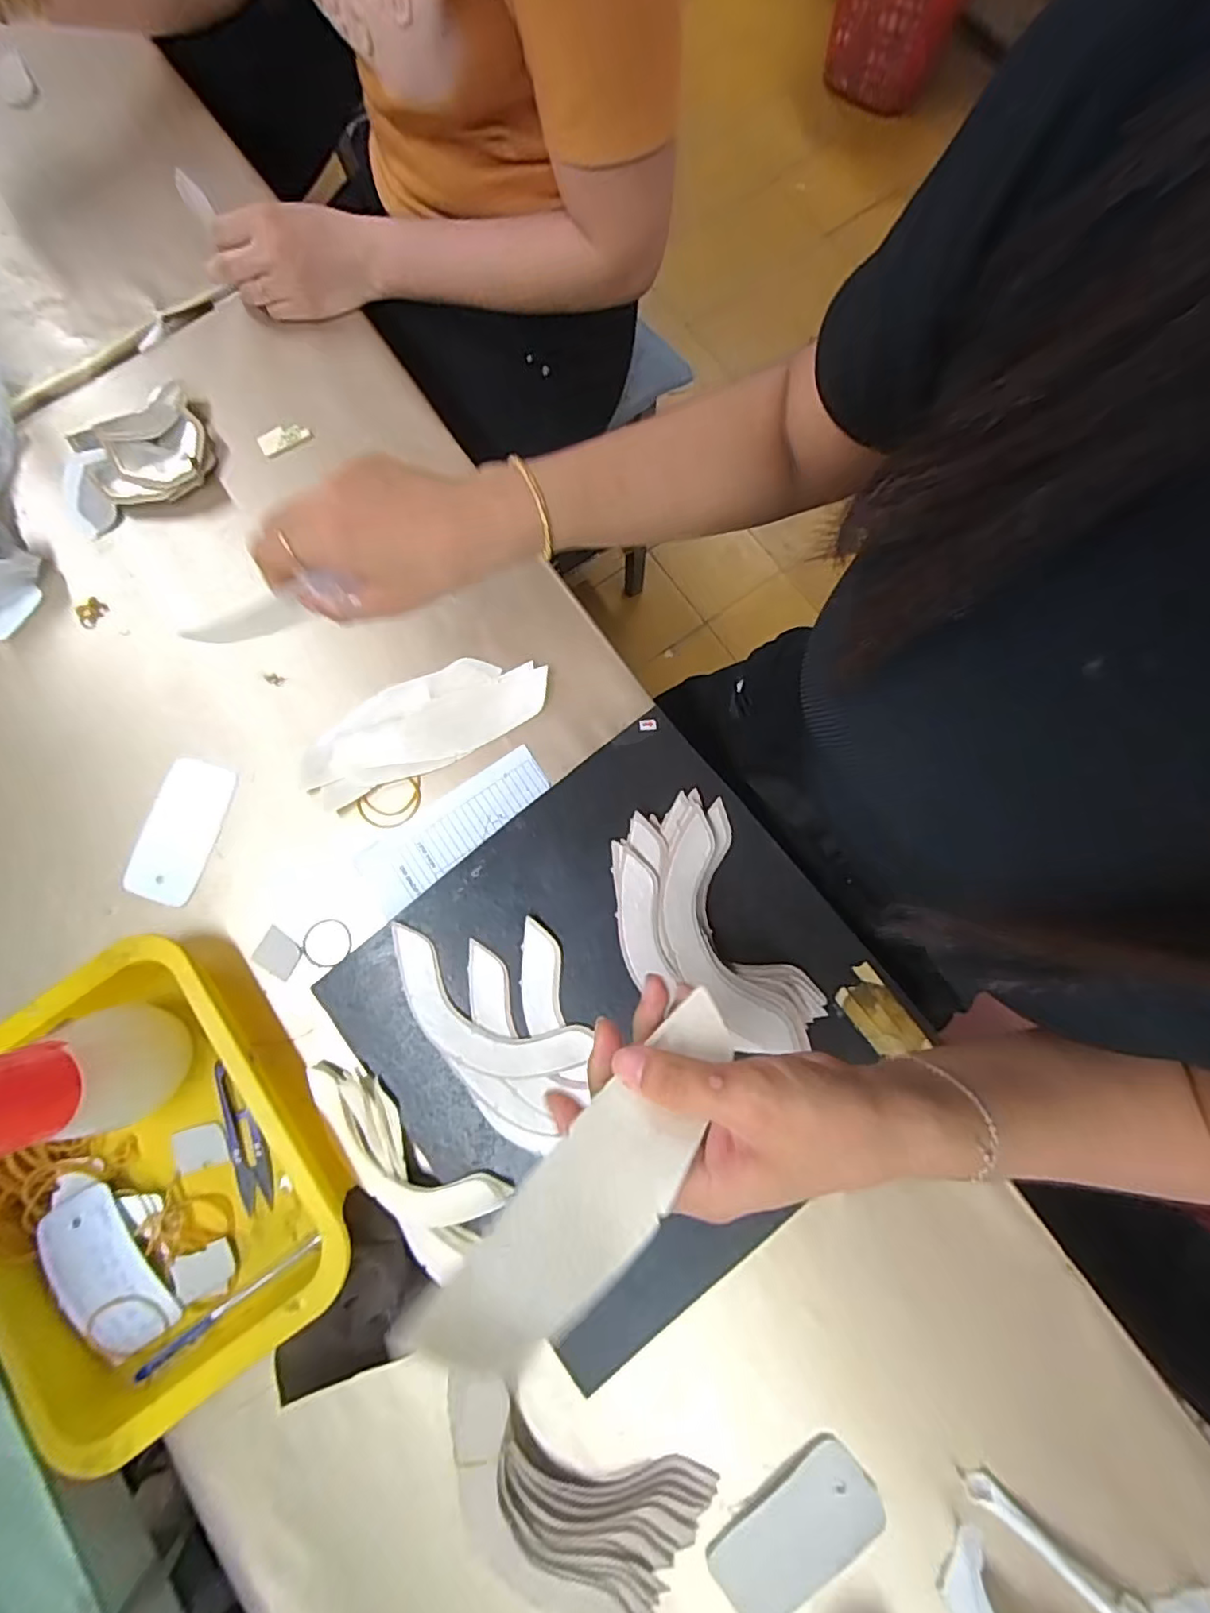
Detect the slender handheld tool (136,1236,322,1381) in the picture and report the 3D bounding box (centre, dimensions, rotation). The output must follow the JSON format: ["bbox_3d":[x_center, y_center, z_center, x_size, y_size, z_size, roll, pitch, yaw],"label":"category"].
[{"bbox_3d":[-0.236,0.313,0.378,0.131,0.008,0.007,-36,82,-8],"label":"slender handheld tool"}]

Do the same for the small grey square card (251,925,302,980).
[{"bbox_3d":[-0.229,0.103,0.419,0.030,0.004,0.026,32,82,6],"label":"small grey square card"}]

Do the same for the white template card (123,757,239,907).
[{"bbox_3d":[-0.312,0.017,0.442,0.056,0.004,0.104,17,80,7],"label":"white template card"}]

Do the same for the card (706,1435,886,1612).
[{"bbox_3d":[0.114,0.431,0.355,0.101,0.007,0.051,-35,75,-8],"label":"card"}]

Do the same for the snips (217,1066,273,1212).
[{"bbox_3d":[-0.240,0.217,0.397,0.026,0.007,0.094,-27,80,-4],"label":"snips"}]

